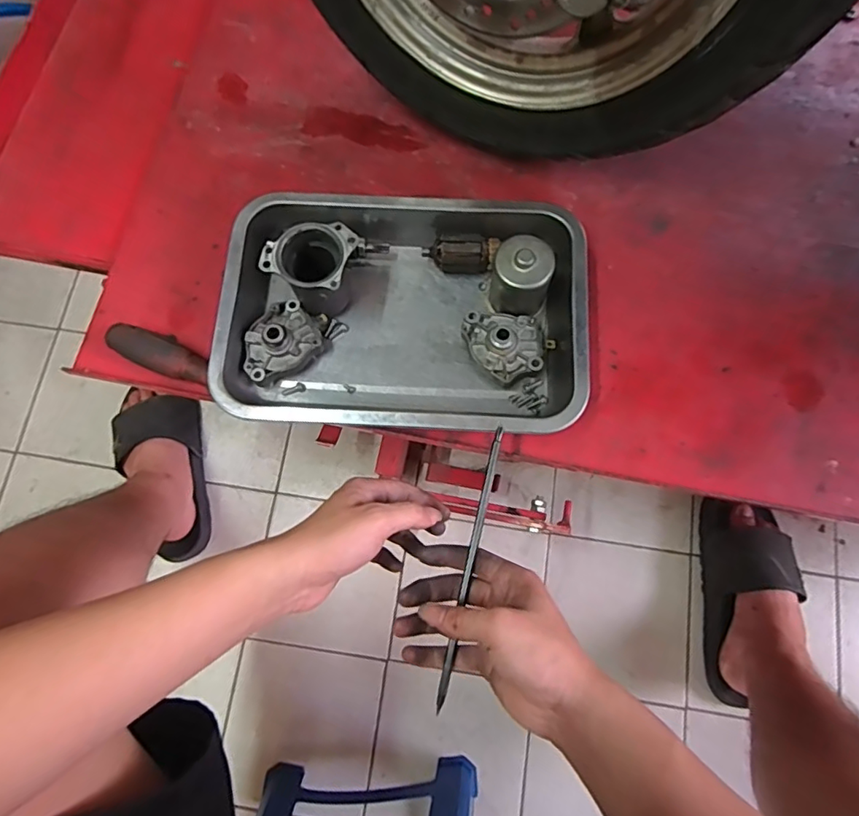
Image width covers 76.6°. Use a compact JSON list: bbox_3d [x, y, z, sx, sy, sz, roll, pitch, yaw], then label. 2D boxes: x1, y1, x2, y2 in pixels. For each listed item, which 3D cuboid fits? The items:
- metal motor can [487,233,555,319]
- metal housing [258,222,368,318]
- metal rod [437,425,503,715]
[{"bbox_3d":[0.079,-0.110,0.474,0.048,0.077,0.047,0,77,0],"label":"metal motor can"},{"bbox_3d":[-0.096,-0.127,0.480,0.069,0.081,0.078,16,77,4],"label":"metal housing"},{"bbox_3d":[0.031,0.118,0.411,0.007,0.012,0.212,13,83,3],"label":"metal rod"}]

